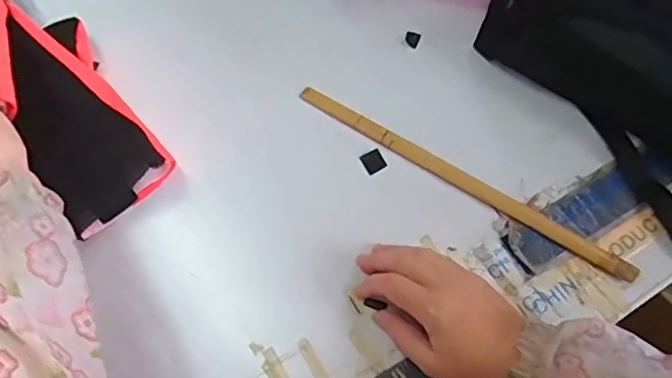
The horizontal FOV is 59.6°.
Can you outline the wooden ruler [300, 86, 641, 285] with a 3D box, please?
[{"bbox_3d":[0.112,-0.012,0.539,0.338,0.008,0.017,31,70,15],"label":"wooden ruler"}]

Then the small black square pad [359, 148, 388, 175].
[{"bbox_3d":[0.035,-0.026,0.550,0.020,0.004,0.022,-28,68,-10],"label":"small black square pad"}]

